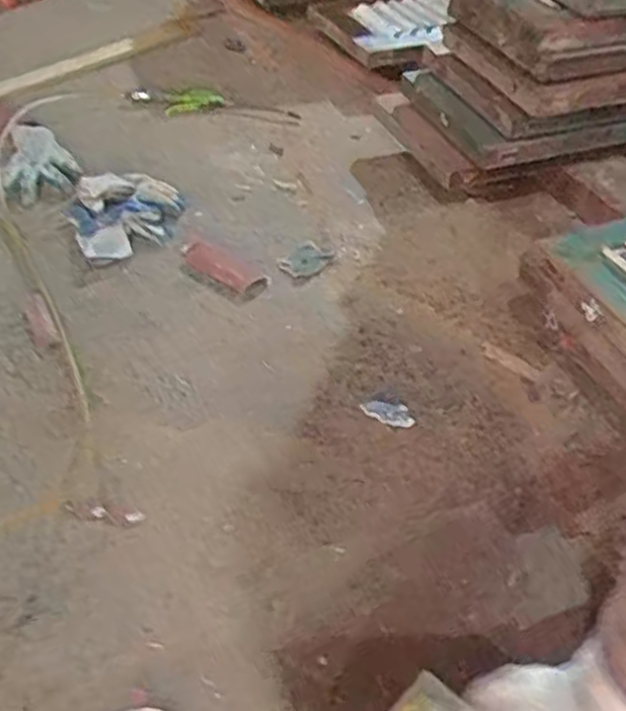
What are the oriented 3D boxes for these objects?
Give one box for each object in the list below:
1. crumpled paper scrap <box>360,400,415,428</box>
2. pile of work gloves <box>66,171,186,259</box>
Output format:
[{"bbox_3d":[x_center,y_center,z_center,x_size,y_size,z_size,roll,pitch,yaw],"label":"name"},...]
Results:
[{"bbox_3d":[0.093,0.072,0.872,0.067,0.008,0.031,18,49,0],"label":"crumpled paper scrap"},{"bbox_3d":[-0.285,-0.228,1.089,0.185,0.051,0.222,-18,50,-20],"label":"pile of work gloves"}]

